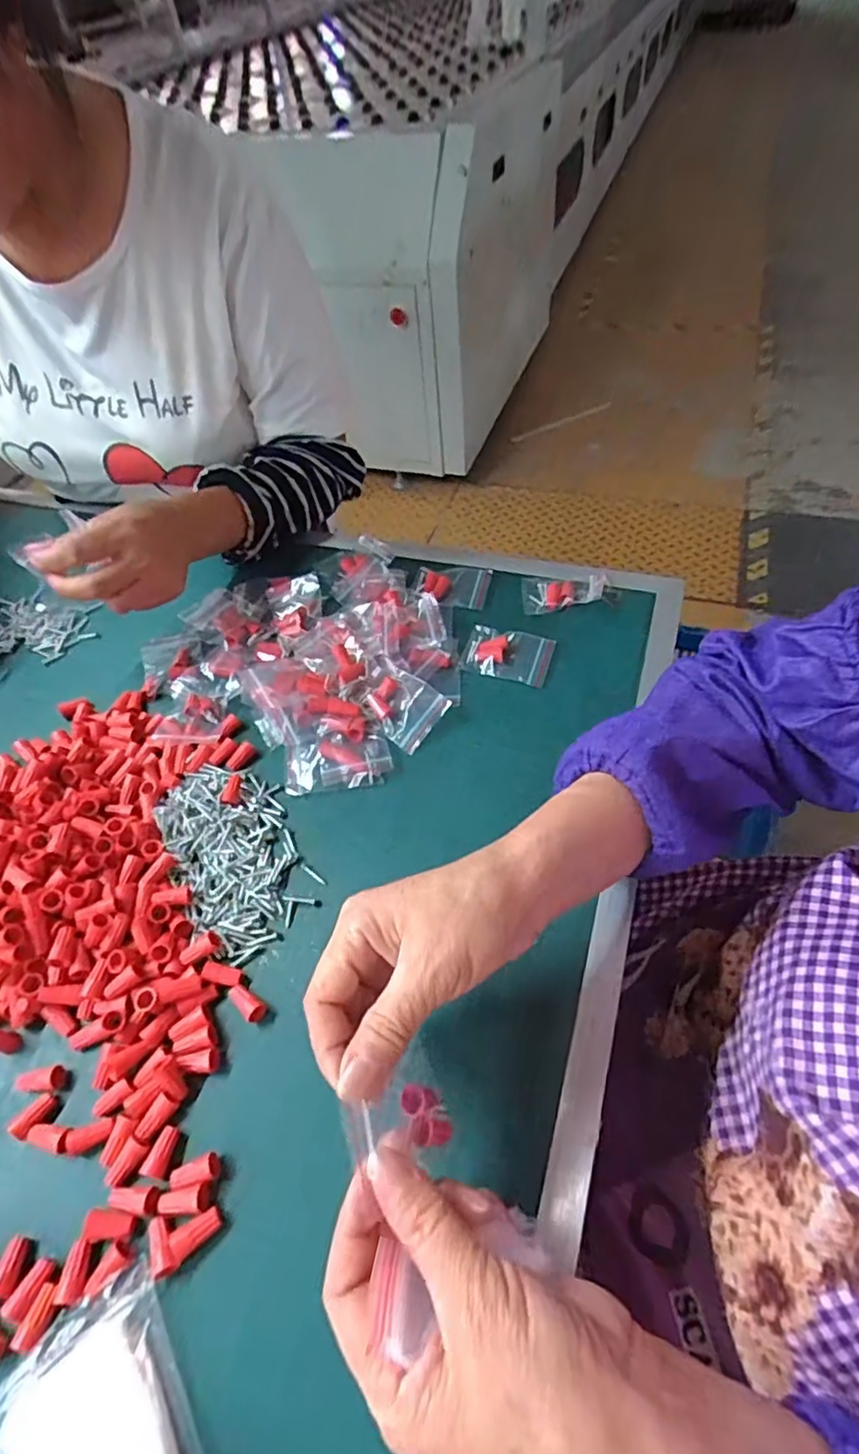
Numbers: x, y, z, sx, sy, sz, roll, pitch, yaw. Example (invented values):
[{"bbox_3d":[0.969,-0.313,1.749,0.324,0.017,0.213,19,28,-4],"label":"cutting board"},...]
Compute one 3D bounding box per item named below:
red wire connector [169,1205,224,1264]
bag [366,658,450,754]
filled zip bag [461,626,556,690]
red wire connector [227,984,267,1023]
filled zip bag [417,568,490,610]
[{"bbox_3d":[-0.109,0.237,0.291,0.023,0.011,0.012,-36,57,-19],"label":"red wire connector"},{"bbox_3d":[-0.022,-0.019,0.453,0.065,0.016,0.044,36,64,28],"label":"bag"},{"bbox_3d":[0.061,-0.058,0.483,0.065,0.008,0.048,14,56,17],"label":"filled zip bag"},{"bbox_3d":[-0.103,0.155,0.349,0.024,0.012,0.012,33,63,27],"label":"red wire connector"},{"bbox_3d":[0.019,-0.125,0.539,0.065,0.010,0.051,11,55,15],"label":"filled zip bag"}]

